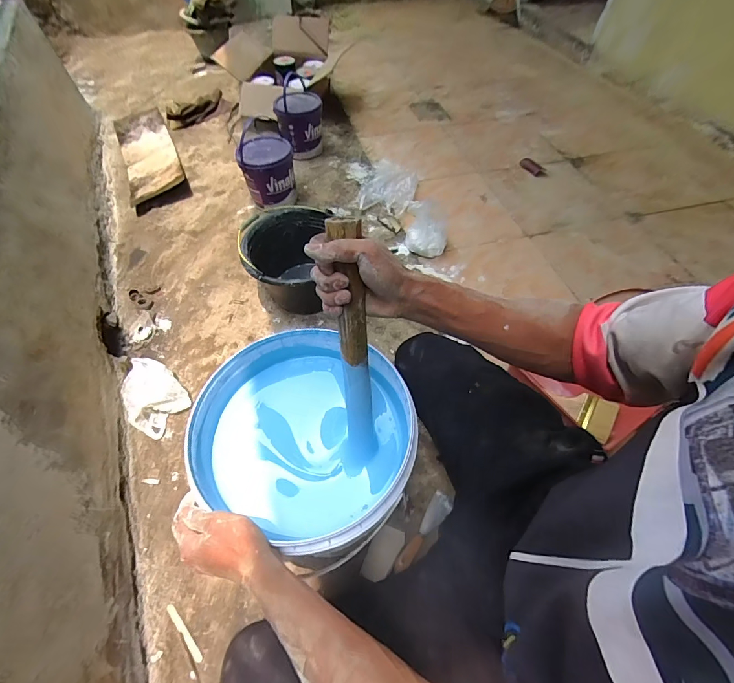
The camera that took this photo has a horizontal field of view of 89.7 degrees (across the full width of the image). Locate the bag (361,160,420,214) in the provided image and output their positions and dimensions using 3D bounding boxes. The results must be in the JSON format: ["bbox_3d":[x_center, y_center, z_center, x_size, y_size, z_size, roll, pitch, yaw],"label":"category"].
[{"bbox_3d":[0.088,-0.605,1.415,0.207,0.040,0.316,13,56,9],"label":"bag"}]

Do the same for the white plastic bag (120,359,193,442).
[{"bbox_3d":[-0.527,0.129,0.893,0.163,0.081,0.140,33,61,21],"label":"white plastic bag"}]

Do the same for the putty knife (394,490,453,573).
[{"bbox_3d":[0.112,0.382,0.740,0.041,0.018,0.171,34,62,21],"label":"putty knife"}]

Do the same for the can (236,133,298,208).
[{"bbox_3d":[-0.342,-0.588,1.304,0.168,0.204,0.173,0,55,0],"label":"can"}]

